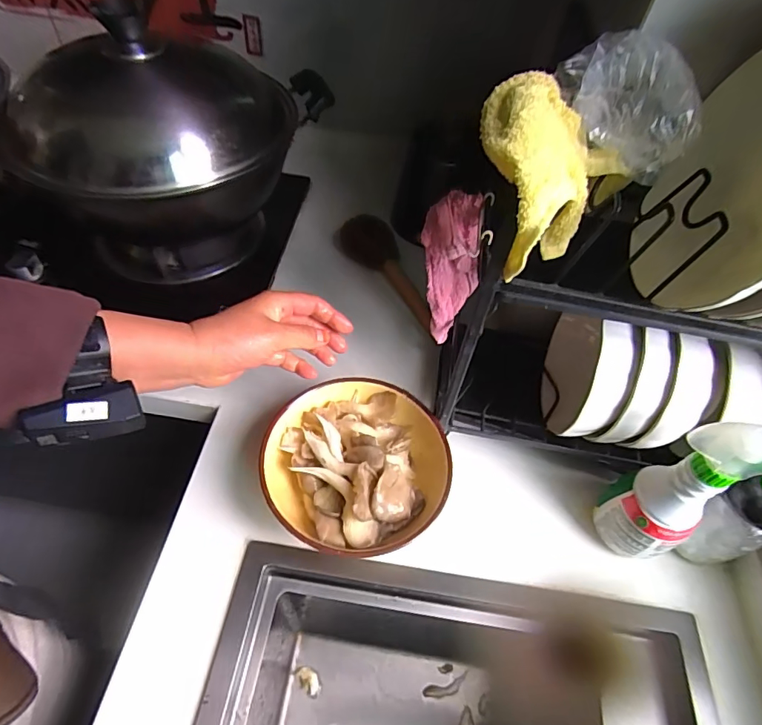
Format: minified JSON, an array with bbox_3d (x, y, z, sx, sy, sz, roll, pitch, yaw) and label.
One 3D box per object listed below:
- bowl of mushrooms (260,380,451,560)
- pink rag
[{"bbox_3d":[-0.025,0.110,0.494,0.178,0.086,0.170,2,54,-3],"label":"bowl of mushrooms"},{"bbox_3d":[0.058,-0.076,0.449,0.056,0.157,0.048,15,55,6],"label":"pink rag"}]

